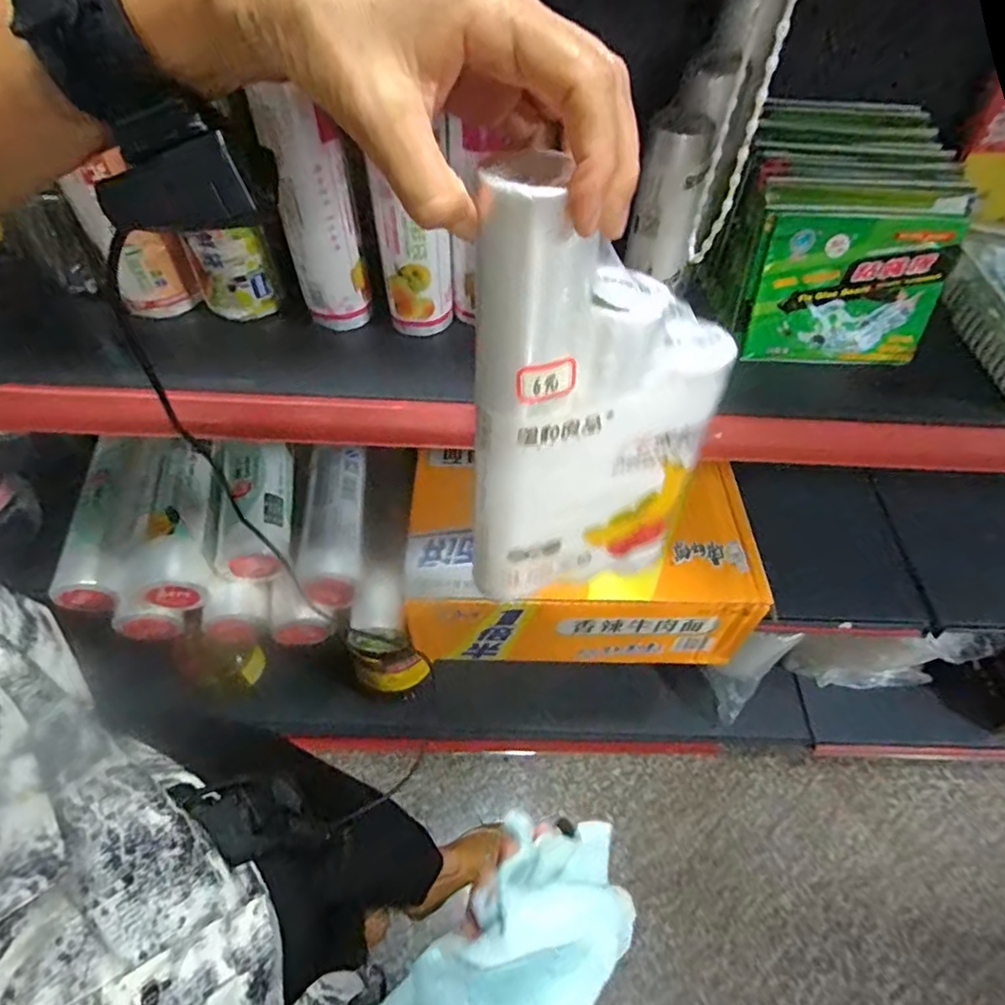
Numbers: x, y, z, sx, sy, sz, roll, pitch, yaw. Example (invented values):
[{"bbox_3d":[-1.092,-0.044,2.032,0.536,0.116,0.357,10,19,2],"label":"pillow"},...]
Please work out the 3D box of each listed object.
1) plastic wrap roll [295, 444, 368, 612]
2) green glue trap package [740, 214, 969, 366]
[{"bbox_3d":[-0.216,0.026,0.770,0.075,0.060,0.208,-2,56,-4],"label":"plastic wrap roll"},{"bbox_3d":[0.298,-0.178,0.508,0.154,0.120,0.008,2,34,0],"label":"green glue trap package"}]

